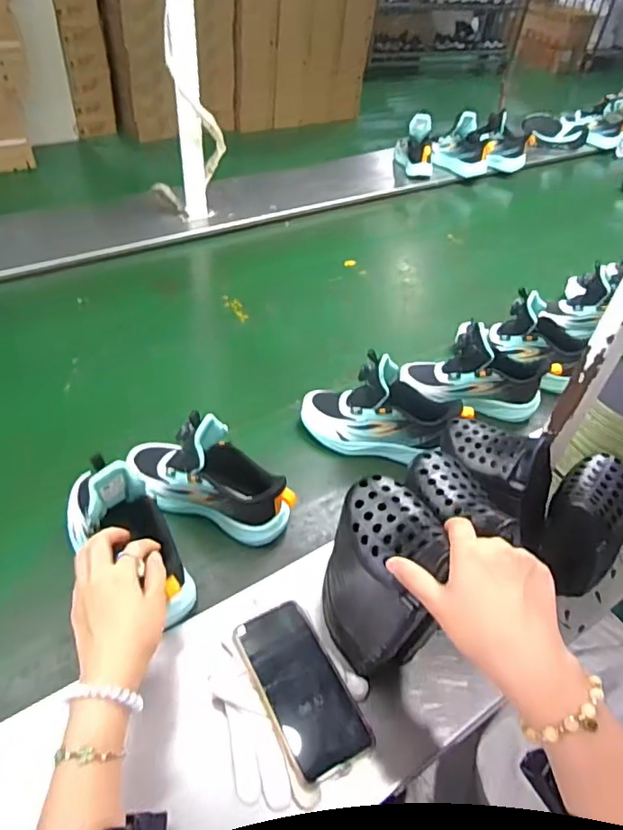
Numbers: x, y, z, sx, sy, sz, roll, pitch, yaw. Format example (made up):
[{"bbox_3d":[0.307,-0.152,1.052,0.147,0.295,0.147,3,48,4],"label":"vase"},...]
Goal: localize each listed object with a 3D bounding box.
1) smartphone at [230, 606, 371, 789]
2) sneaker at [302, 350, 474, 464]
[{"bbox_3d":[-0.011,0.259,0.529,0.075,0.012,0.155,-18,56,-24],"label":"smartphone"},{"bbox_3d":[0.100,-0.011,0.760,0.219,0.123,0.086,13,45,8],"label":"sneaker"}]

